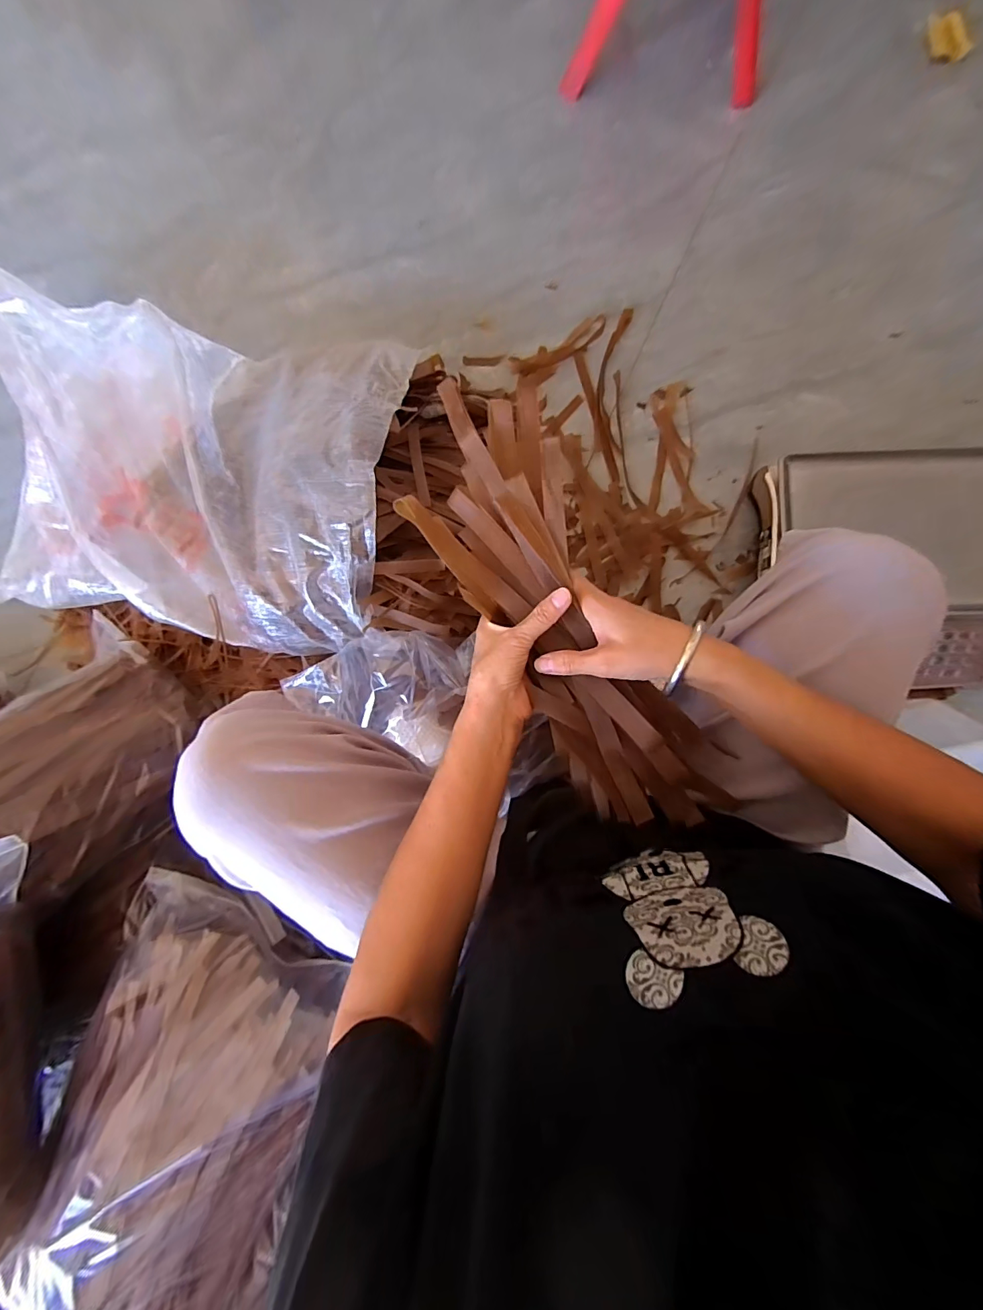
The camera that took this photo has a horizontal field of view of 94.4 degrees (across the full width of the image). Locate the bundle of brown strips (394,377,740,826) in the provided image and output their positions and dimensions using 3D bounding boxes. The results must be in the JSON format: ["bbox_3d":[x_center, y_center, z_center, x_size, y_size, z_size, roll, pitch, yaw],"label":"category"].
[{"bbox_3d":[0.047,-0.046,0.396,0.138,0.069,0.428,-26,86,0],"label":"bundle of brown strips"}]

